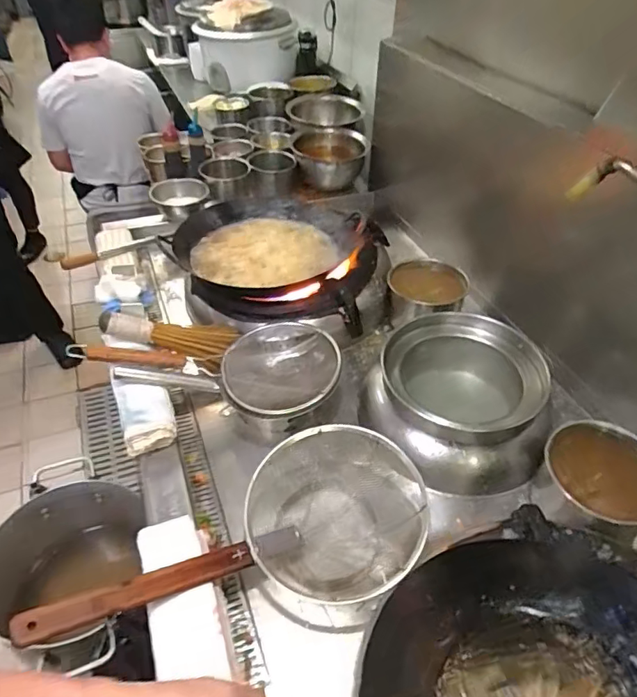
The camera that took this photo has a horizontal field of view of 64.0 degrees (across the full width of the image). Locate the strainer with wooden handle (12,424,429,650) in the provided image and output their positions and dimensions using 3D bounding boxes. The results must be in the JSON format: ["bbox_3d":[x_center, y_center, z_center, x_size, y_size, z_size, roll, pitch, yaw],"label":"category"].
[{"bbox_3d":[-0.085,0.287,0.779,0.637,0.146,0.258,-10,42,-33],"label":"strainer with wooden handle"}]

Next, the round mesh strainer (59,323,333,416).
[{"bbox_3d":[-0.212,0.012,1.066,0.500,0.091,0.236,7,43,6],"label":"round mesh strainer"}]

